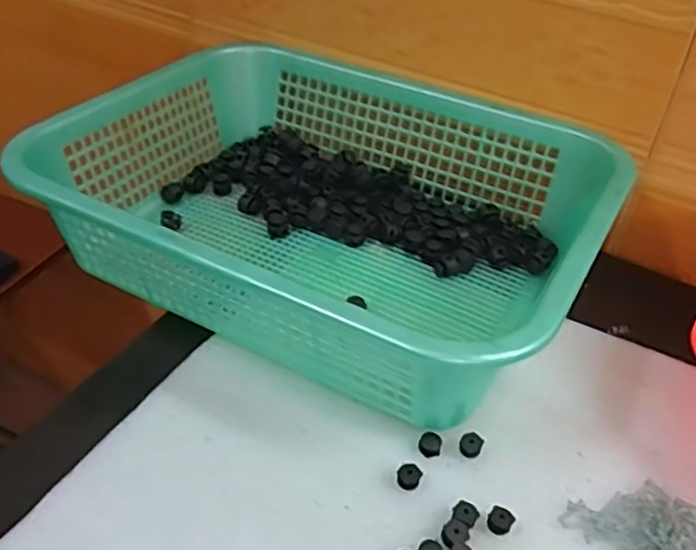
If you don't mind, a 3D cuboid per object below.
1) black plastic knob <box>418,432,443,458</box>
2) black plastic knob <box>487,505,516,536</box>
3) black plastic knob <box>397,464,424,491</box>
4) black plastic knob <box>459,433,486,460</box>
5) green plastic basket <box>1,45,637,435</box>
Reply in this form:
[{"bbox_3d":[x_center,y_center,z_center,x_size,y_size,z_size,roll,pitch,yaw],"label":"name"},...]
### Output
[{"bbox_3d":[0.049,0.102,0.420,0.013,0.006,0.014,11,42,7],"label":"black plastic knob"},{"bbox_3d":[0.083,0.134,0.382,0.012,0.006,0.014,35,50,29],"label":"black plastic knob"},{"bbox_3d":[0.035,0.115,0.401,0.013,0.008,0.013,16,43,12],"label":"black plastic knob"},{"bbox_3d":[0.074,0.101,0.421,0.012,0.008,0.014,34,49,29],"label":"black plastic knob"},{"bbox_3d":[-0.015,-0.060,0.525,0.387,0.097,0.287,21,44,19],"label":"green plastic basket"}]

